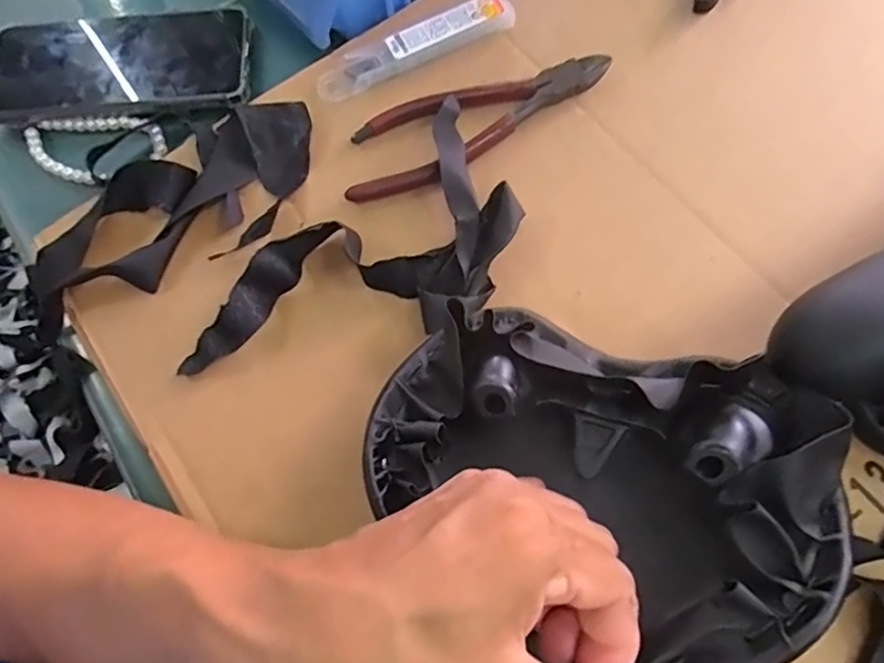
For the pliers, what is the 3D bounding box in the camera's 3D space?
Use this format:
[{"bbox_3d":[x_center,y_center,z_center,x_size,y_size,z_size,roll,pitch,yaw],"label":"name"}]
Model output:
[{"bbox_3d":[0.018,-0.124,0.342,0.166,0.010,0.051,-25,71,-6],"label":"pliers"}]

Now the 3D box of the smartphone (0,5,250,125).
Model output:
[{"bbox_3d":[-0.204,-0.169,0.375,0.163,0.010,0.078,-5,70,1],"label":"smartphone"}]

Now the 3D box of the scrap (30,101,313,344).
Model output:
[{"bbox_3d":[-0.148,-0.069,0.329,0.175,0.019,0.080,-29,71,-8],"label":"scrap"}]

